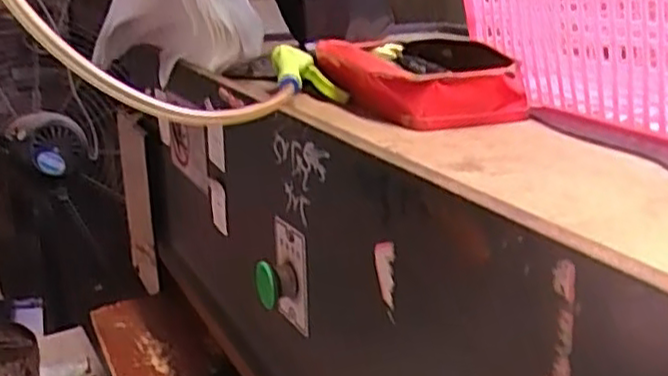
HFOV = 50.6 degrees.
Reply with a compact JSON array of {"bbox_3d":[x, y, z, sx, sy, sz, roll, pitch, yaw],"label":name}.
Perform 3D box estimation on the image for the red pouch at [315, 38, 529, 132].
[{"bbox_3d":[0.074,-0.113,0.710,0.159,0.047,0.274,-5,19,-9],"label":"red pouch"}]

